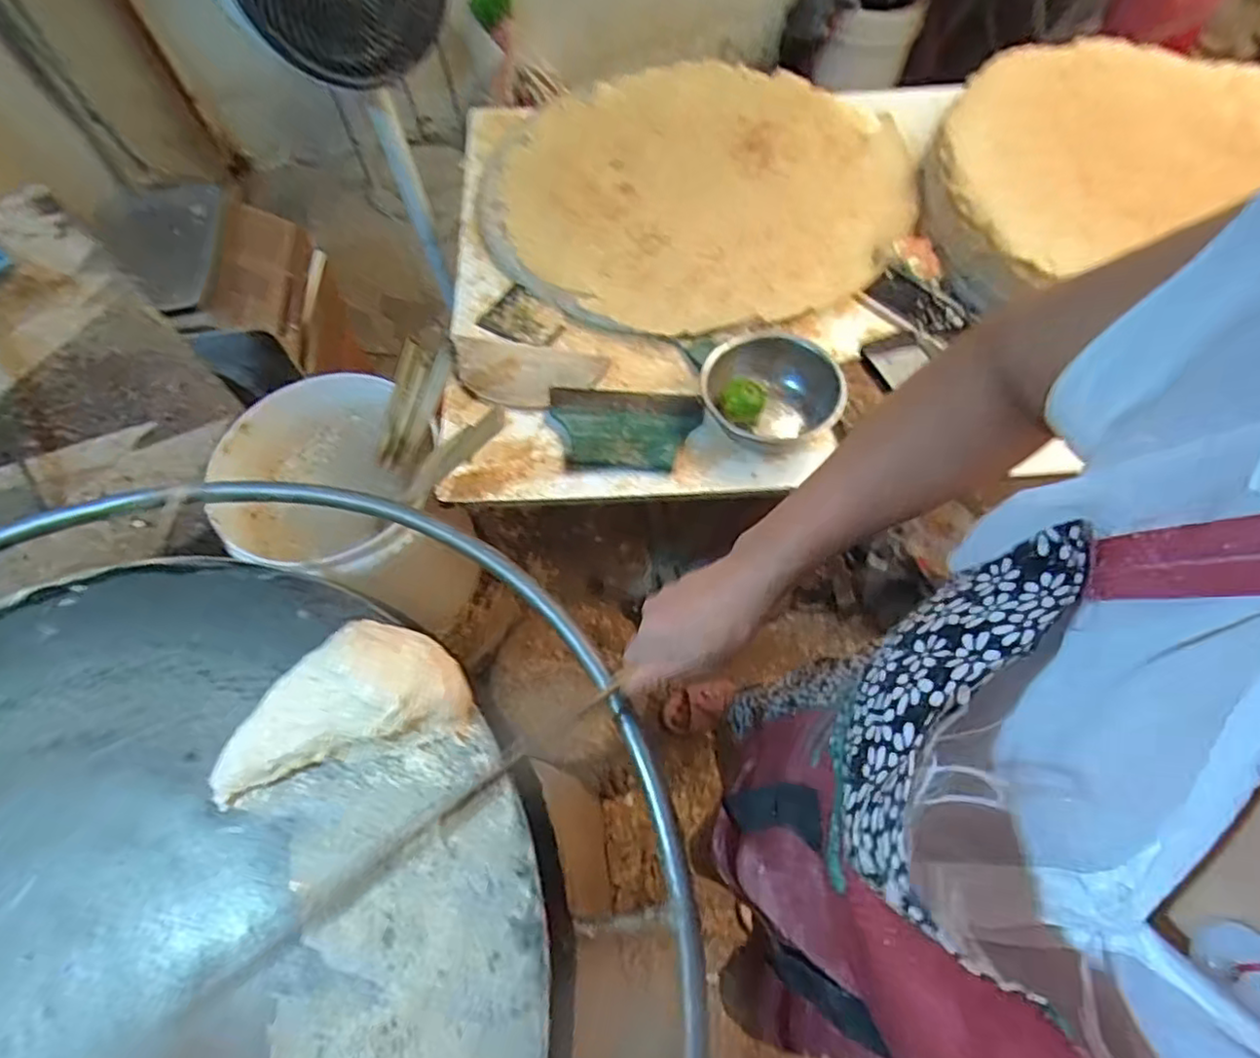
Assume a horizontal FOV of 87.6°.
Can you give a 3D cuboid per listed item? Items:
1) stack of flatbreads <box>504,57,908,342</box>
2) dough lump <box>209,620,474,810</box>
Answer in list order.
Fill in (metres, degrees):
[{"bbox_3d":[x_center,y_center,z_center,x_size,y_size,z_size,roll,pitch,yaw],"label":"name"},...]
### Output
[{"bbox_3d":[0.105,-0.529,1.002,0.594,0.068,0.596,37,70,19],"label":"stack of flatbreads"},{"bbox_3d":[-0.215,0.125,0.473,0.180,0.044,0.088,-21,64,-8],"label":"dough lump"}]

